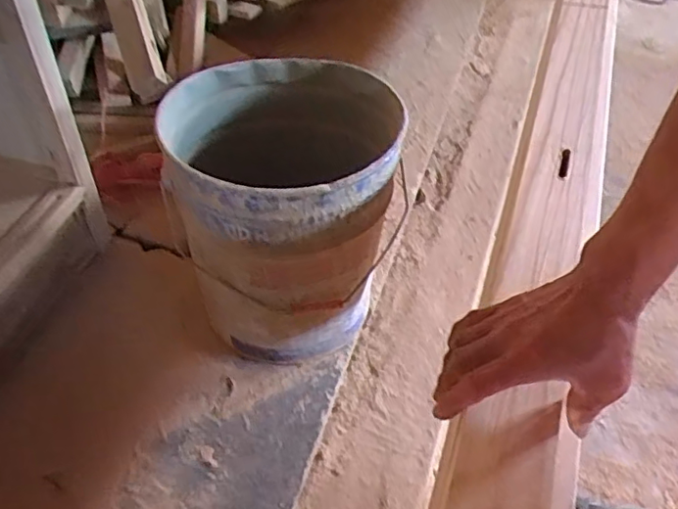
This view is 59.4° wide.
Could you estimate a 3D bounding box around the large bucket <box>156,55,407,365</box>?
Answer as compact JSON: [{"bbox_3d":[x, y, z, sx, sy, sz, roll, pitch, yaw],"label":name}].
[{"bbox_3d":[-0.070,-0.047,0.856,0.311,0.361,0.259,-5,48,-7],"label":"large bucket"}]

